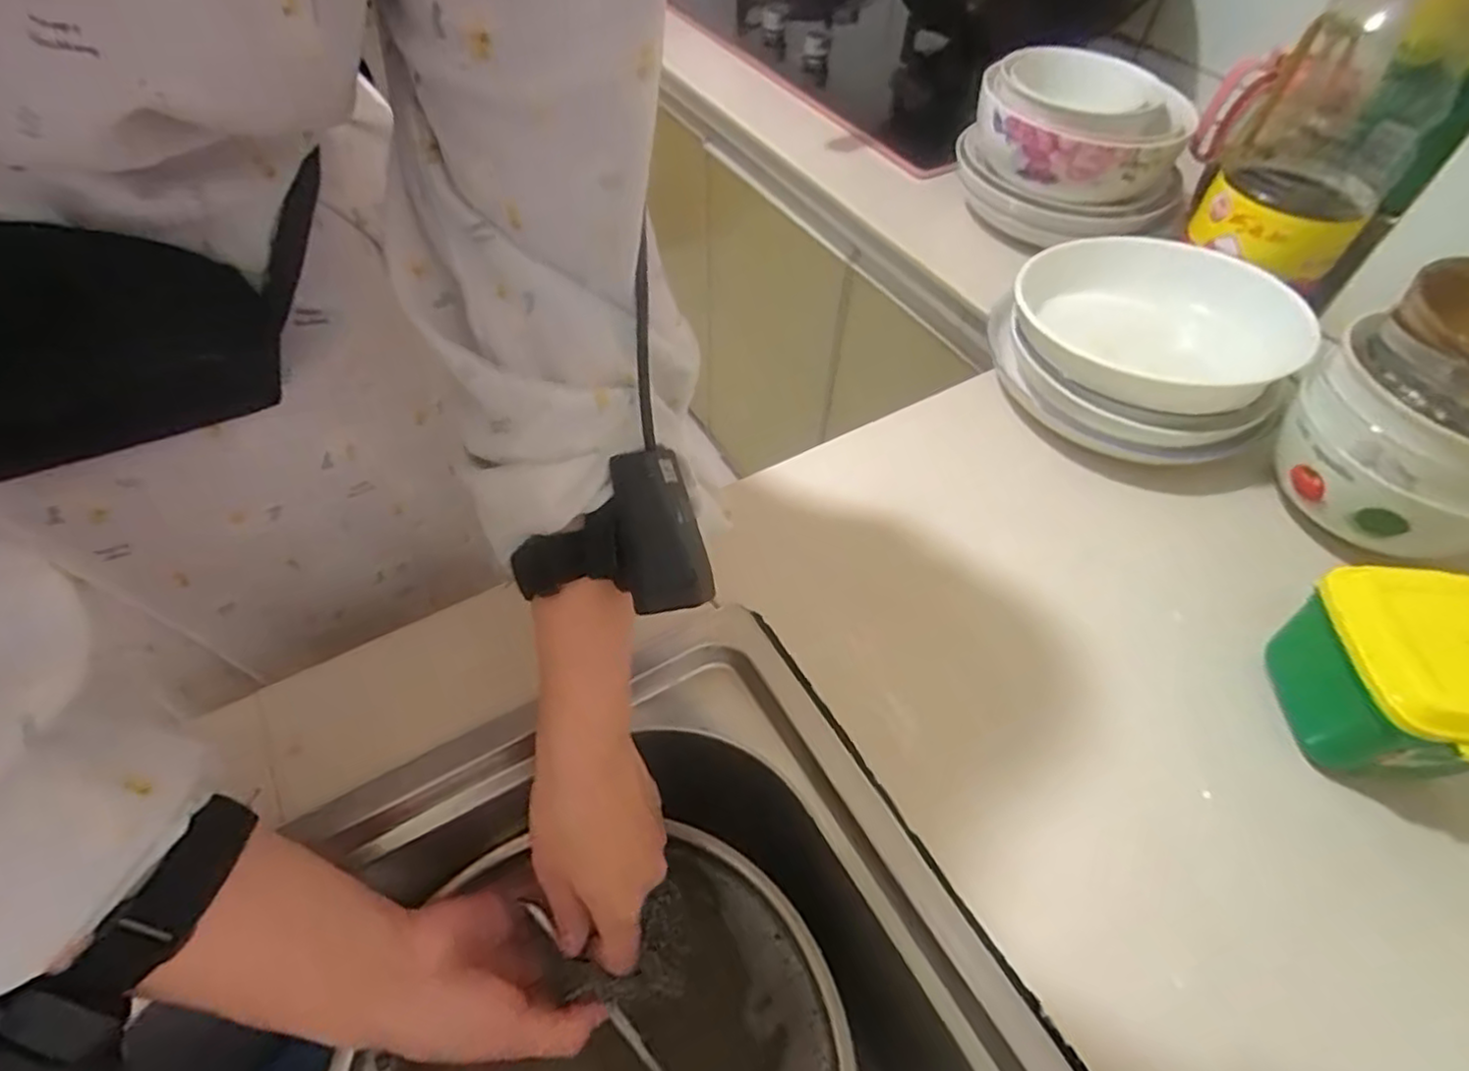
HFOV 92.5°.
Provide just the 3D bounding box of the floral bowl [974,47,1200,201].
[{"bbox_3d":[0.327,-0.393,0.663,0.182,0.075,0.147,27,56,17],"label":"floral bowl"}]

